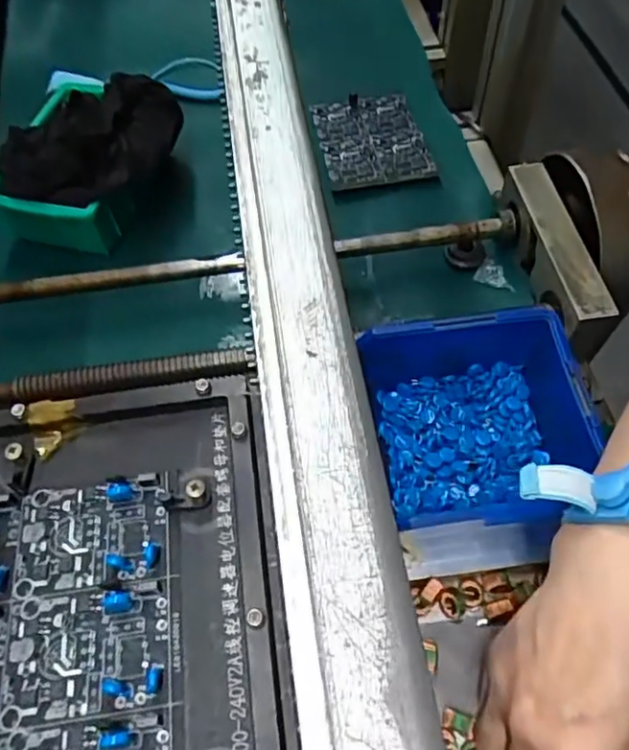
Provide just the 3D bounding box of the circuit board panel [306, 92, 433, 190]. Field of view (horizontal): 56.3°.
[{"bbox_3d":[0.048,-0.210,0.518,0.090,0.010,0.119,-9,59,-6],"label":"circuit board panel"}]

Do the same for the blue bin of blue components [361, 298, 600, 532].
[{"bbox_3d":[0.099,0.029,0.353,0.125,0.064,0.115,-8,59,-5],"label":"blue bin of blue components"}]

